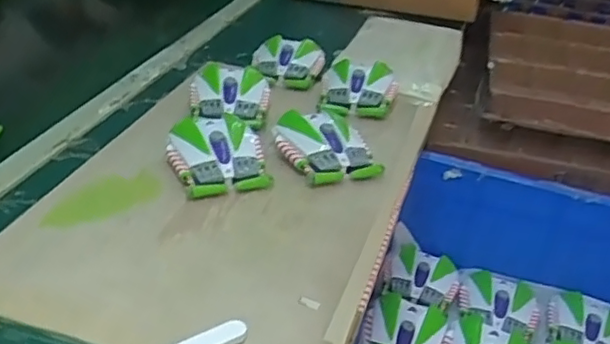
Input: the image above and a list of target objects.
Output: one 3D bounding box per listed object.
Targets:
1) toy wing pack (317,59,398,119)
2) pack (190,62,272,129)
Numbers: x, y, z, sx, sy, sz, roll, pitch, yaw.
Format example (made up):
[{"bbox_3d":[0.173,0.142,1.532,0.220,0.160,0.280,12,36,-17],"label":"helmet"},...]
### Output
[{"bbox_3d":[0.077,-0.118,0.912,0.104,0.039,0.115,8,33,3],"label":"toy wing pack"},{"bbox_3d":[-0.100,-0.115,0.880,0.104,0.031,0.154,4,33,-3],"label":"pack"}]

